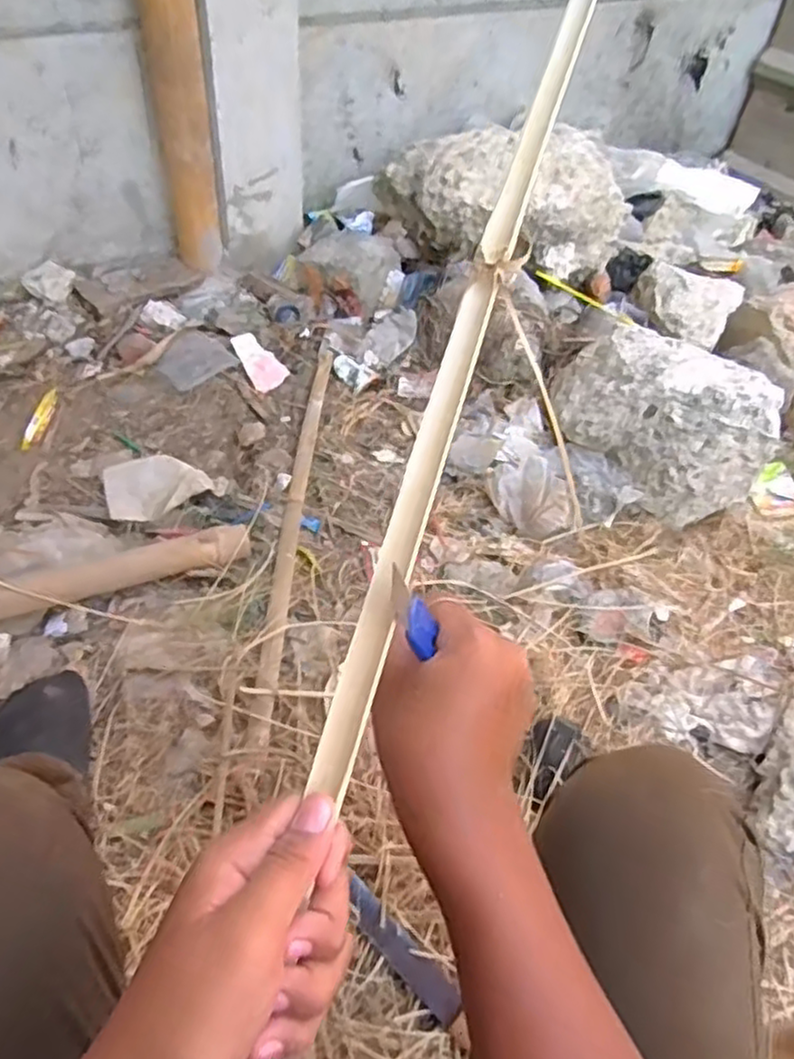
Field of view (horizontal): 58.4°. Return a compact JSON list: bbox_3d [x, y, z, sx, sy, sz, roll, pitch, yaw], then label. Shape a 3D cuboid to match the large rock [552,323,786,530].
[{"bbox_3d":[0.417,-0.187,1.150,0.365,0.209,0.196,39,56,24],"label":"large rock"}]

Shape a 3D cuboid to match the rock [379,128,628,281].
[{"bbox_3d":[0.198,-0.642,1.396,0.488,0.195,0.254,14,49,7],"label":"rock"}]

